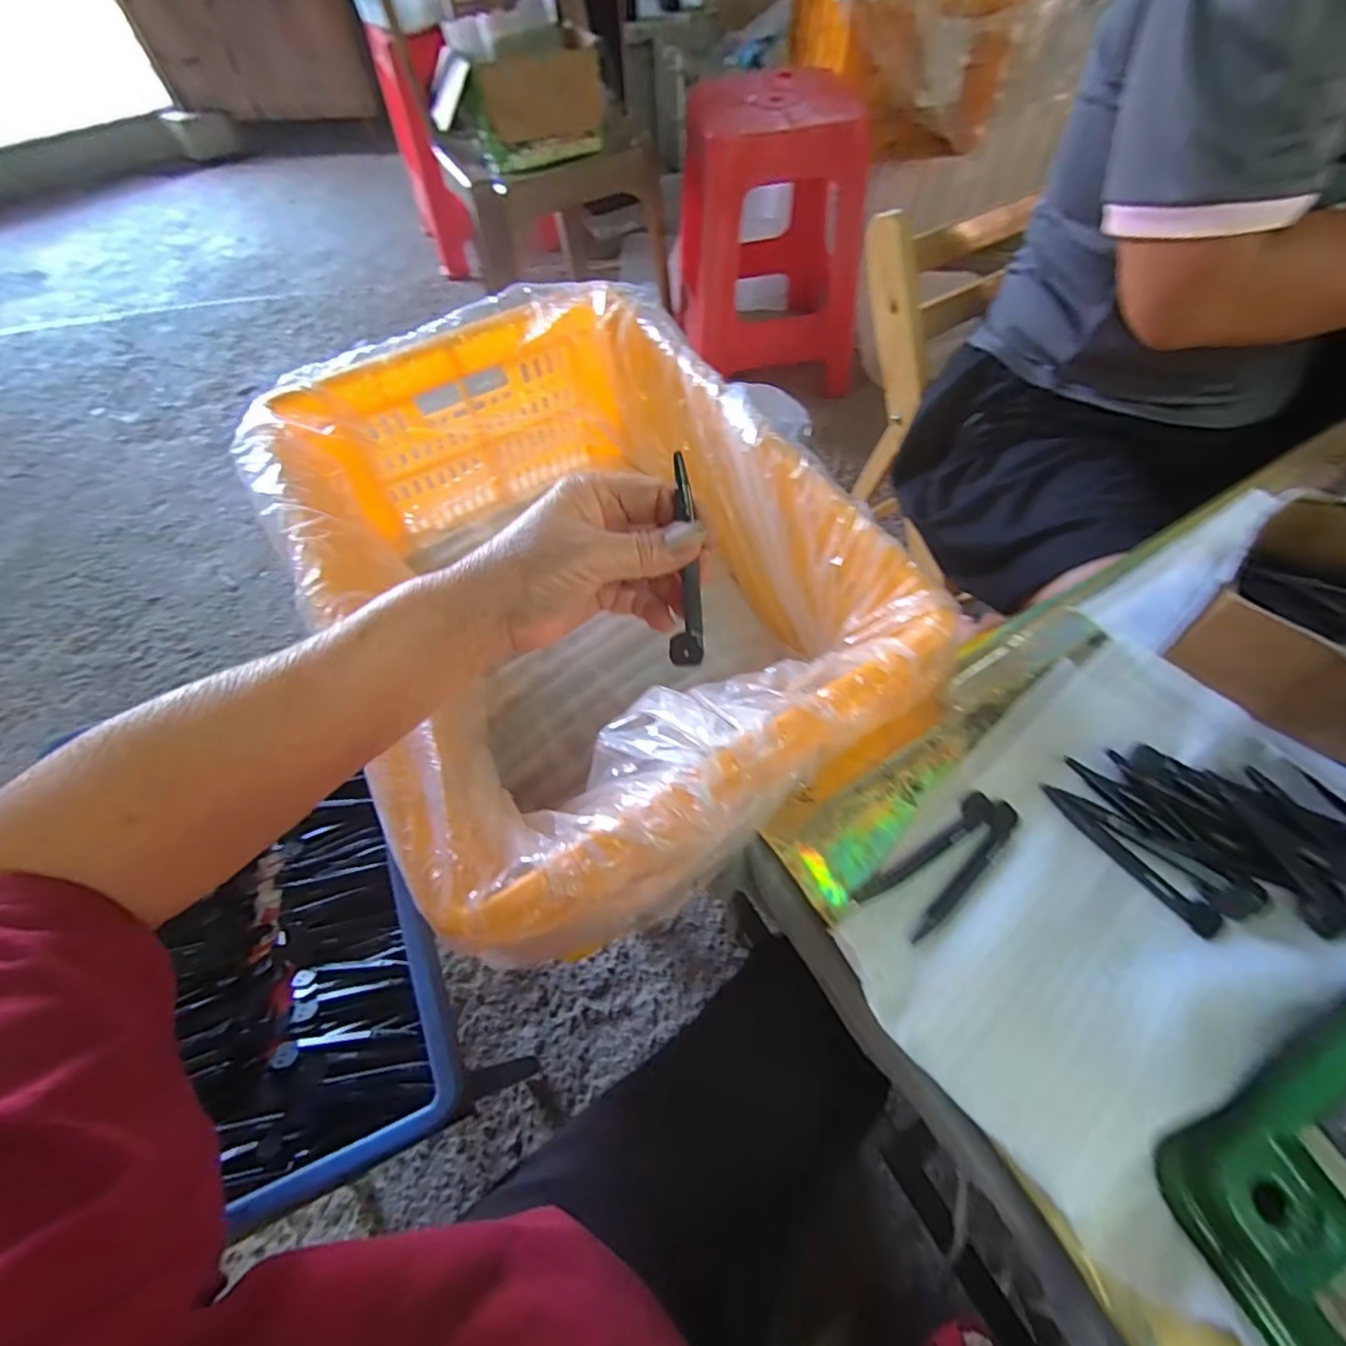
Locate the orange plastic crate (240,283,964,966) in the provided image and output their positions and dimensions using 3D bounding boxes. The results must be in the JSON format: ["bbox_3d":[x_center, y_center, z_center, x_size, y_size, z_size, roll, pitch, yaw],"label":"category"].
[{"bbox_3d":[-0.078,-0.070,0.500,0.346,0.201,0.510,-30,62,-14],"label":"orange plastic crate"}]

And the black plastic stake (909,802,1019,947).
[{"bbox_3d":[0.156,0.105,0.316,0.014,0.005,0.096,38,68,23],"label":"black plastic stake"}]

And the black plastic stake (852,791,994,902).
[{"bbox_3d":[0.137,0.094,0.324,0.097,0.004,0.015,-29,62,-13],"label":"black plastic stake"}]

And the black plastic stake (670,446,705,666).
[{"bbox_3d":[0.006,-0.051,0.281,0.016,0.097,0.006,-1,15,3],"label":"black plastic stake"}]

